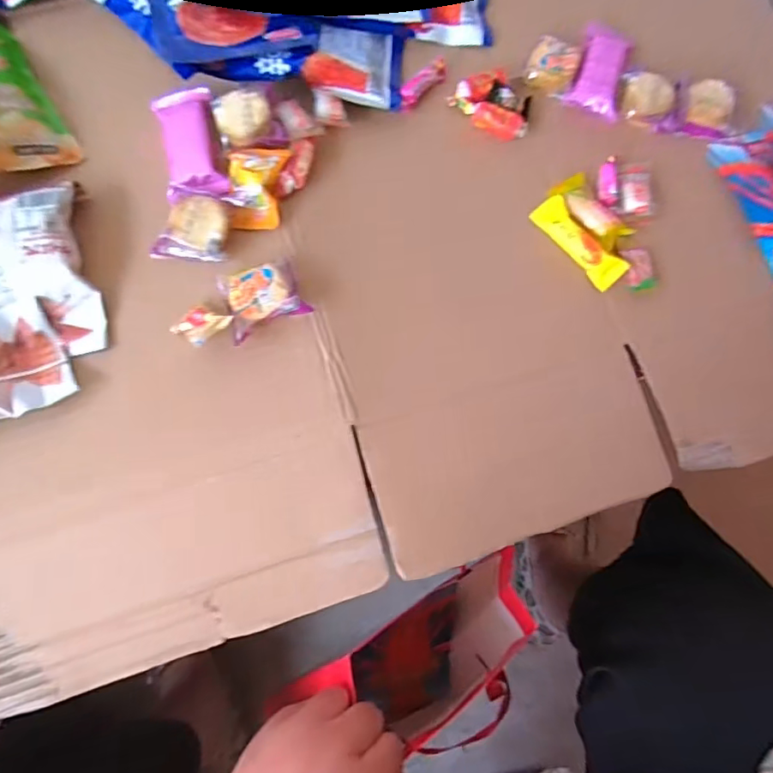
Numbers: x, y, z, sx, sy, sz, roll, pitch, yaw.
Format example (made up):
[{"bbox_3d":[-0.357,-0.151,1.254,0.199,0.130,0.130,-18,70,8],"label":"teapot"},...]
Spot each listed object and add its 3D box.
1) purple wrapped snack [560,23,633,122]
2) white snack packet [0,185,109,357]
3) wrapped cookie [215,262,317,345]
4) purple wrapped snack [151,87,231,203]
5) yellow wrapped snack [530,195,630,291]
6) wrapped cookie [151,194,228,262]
[{"bbox_3d":[0.188,-0.275,0.451,0.046,0.017,0.081,22,75,4],"label":"purple wrapped snack"},{"bbox_3d":[-0.241,-0.078,0.353,0.069,0.033,0.114,-13,75,-5],"label":"white snack packet"},{"bbox_3d":[-0.087,-0.062,0.363,0.055,0.021,0.045,-25,77,-8],"label":"wrapped cookie"},{"bbox_3d":[-0.149,-0.183,0.394,0.043,0.018,0.094,-13,75,-5],"label":"purple wrapped snack"},{"bbox_3d":[0.153,-0.116,0.409,0.031,0.008,0.084,-35,78,-11],"label":"yellow wrapped snack"},{"bbox_3d":[-0.140,-0.115,0.373,0.051,0.023,0.044,9,74,0],"label":"wrapped cookie"}]

